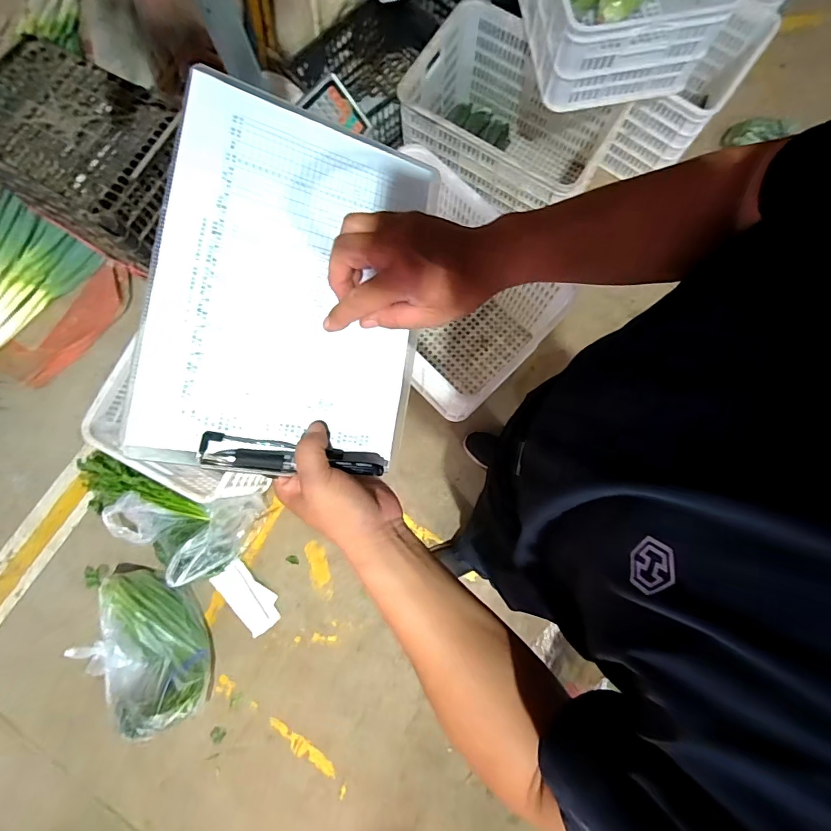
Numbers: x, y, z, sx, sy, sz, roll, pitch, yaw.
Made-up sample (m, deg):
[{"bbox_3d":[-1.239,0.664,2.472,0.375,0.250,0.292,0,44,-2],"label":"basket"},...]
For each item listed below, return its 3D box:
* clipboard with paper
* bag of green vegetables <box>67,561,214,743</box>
[{"bbox_3d":[-0.097,-0.106,0.369,0.214,0.015,0.305,10,87,-23],"label":"clipboard with paper"},{"bbox_3d":[-0.775,0.624,1.249,0.268,0.153,0.505,-30,82,-3],"label":"bag of green vegetables"}]

